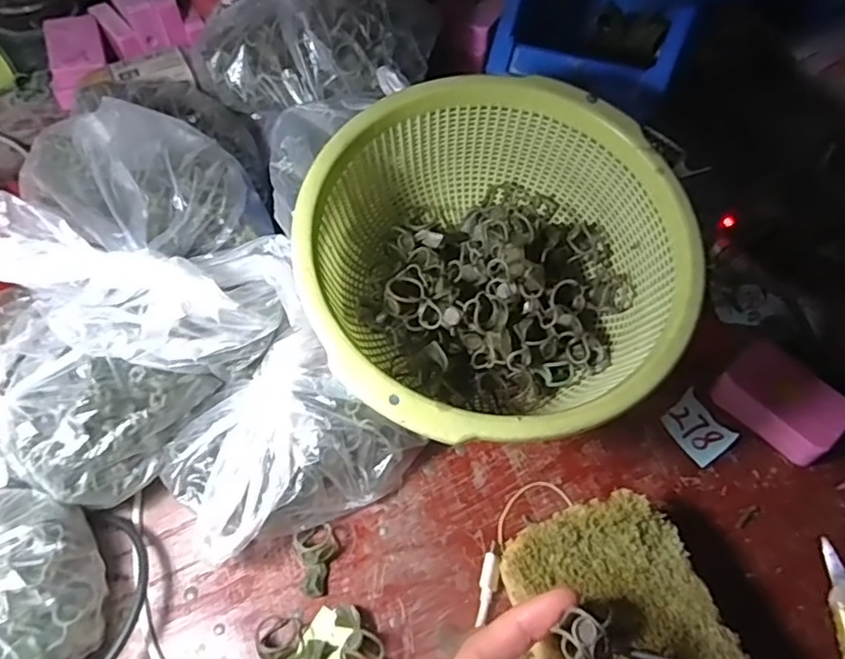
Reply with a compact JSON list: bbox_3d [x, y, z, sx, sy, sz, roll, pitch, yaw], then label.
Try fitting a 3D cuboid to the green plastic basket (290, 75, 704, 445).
[{"bbox_3d":[0.037,-0.031,0.314,0.188,0.081,0.188,0,57,-1],"label":"green plastic basket"}]

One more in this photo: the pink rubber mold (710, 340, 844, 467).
[{"bbox_3d":[0.228,0.044,0.381,0.047,0.029,0.069,-35,64,-22],"label":"pink rubber mold"}]

